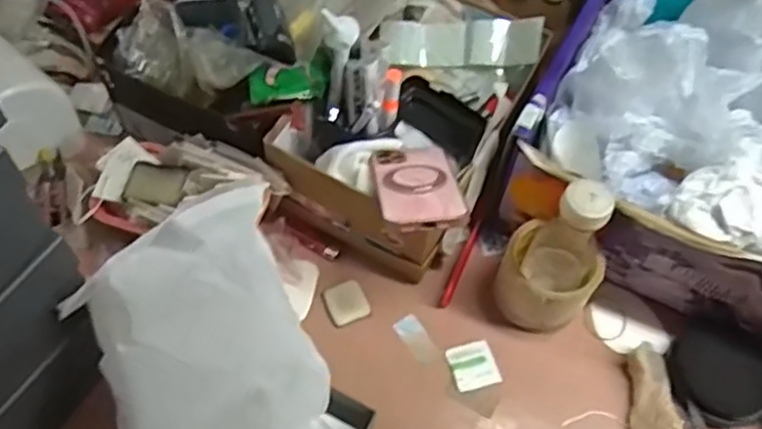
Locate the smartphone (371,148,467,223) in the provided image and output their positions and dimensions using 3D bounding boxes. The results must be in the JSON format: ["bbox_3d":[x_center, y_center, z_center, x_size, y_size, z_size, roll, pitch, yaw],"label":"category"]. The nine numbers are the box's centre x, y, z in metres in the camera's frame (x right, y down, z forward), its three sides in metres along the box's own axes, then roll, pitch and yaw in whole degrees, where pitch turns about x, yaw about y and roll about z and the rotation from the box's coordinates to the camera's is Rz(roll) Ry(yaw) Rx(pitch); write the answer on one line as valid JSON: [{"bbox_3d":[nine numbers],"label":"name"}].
[{"bbox_3d":[0.031,-0.033,0.626,0.071,0.012,0.152,-4,28,-5],"label":"smartphone"}]

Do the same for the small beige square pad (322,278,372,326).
[{"bbox_3d":[-0.035,0.089,0.682,0.041,0.004,0.044,-20,61,-15],"label":"small beige square pad"}]

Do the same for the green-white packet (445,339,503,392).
[{"bbox_3d":[0.090,0.146,0.654,0.045,0.005,0.043,-13,60,-11],"label":"green-white packet"}]

